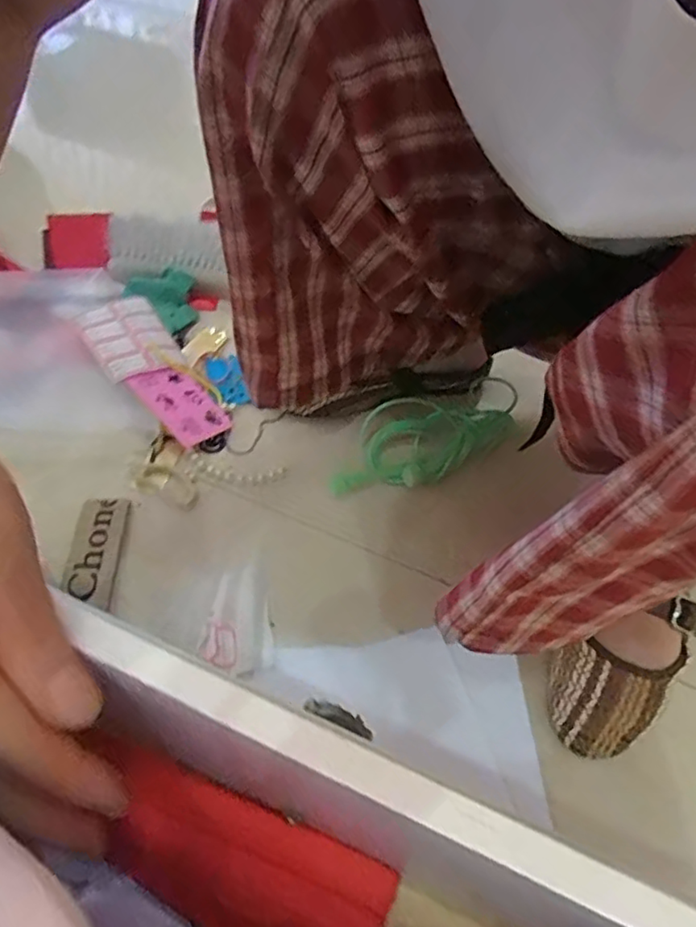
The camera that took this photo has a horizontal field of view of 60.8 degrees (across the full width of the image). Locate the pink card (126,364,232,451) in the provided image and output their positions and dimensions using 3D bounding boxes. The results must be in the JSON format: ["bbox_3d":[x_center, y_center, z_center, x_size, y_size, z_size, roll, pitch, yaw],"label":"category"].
[{"bbox_3d":[-0.170,-0.063,0.610,0.099,0.007,0.061,43,51,12],"label":"pink card"}]

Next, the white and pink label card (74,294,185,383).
[{"bbox_3d":[-0.240,-0.140,0.644,0.083,0.009,0.119,-23,62,-31],"label":"white and pink label card"}]

